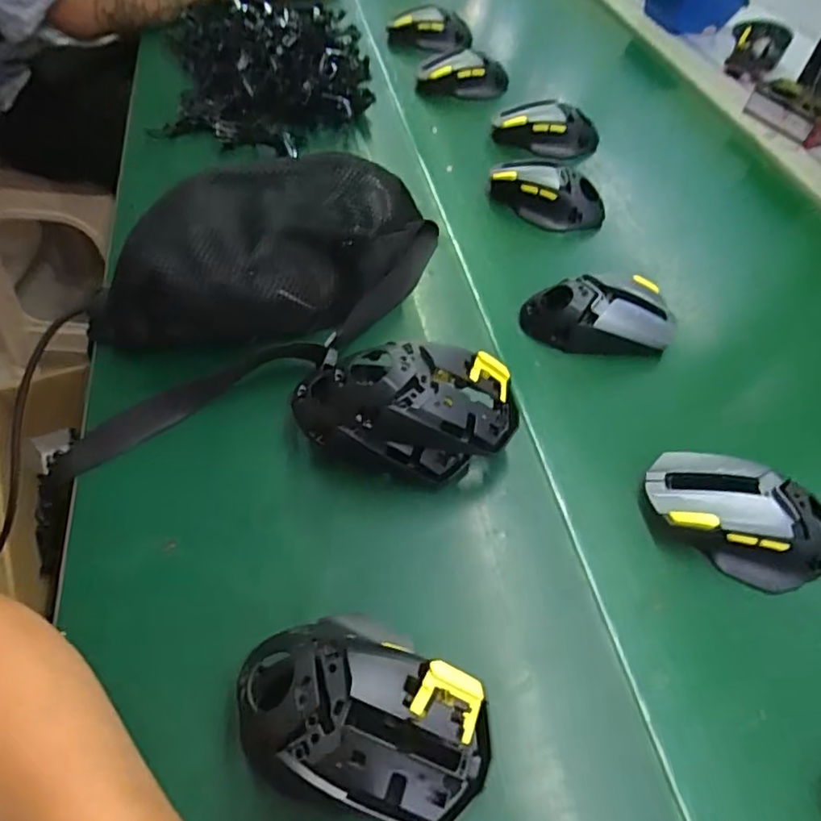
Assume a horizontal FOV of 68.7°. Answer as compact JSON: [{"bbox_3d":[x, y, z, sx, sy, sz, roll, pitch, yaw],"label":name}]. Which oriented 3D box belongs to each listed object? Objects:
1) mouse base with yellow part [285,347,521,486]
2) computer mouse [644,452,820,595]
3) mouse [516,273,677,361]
[{"bbox_3d":[-0.004,0.000,0.382,0.140,0.069,0.070,5,51,1],"label":"mouse base with yellow part"},{"bbox_3d":[0.206,0.065,0.373,0.116,0.033,0.067,21,53,13],"label":"computer mouse"},{"bbox_3d":[0.151,-0.078,0.480,0.118,0.037,0.060,1,52,-2],"label":"mouse"}]

